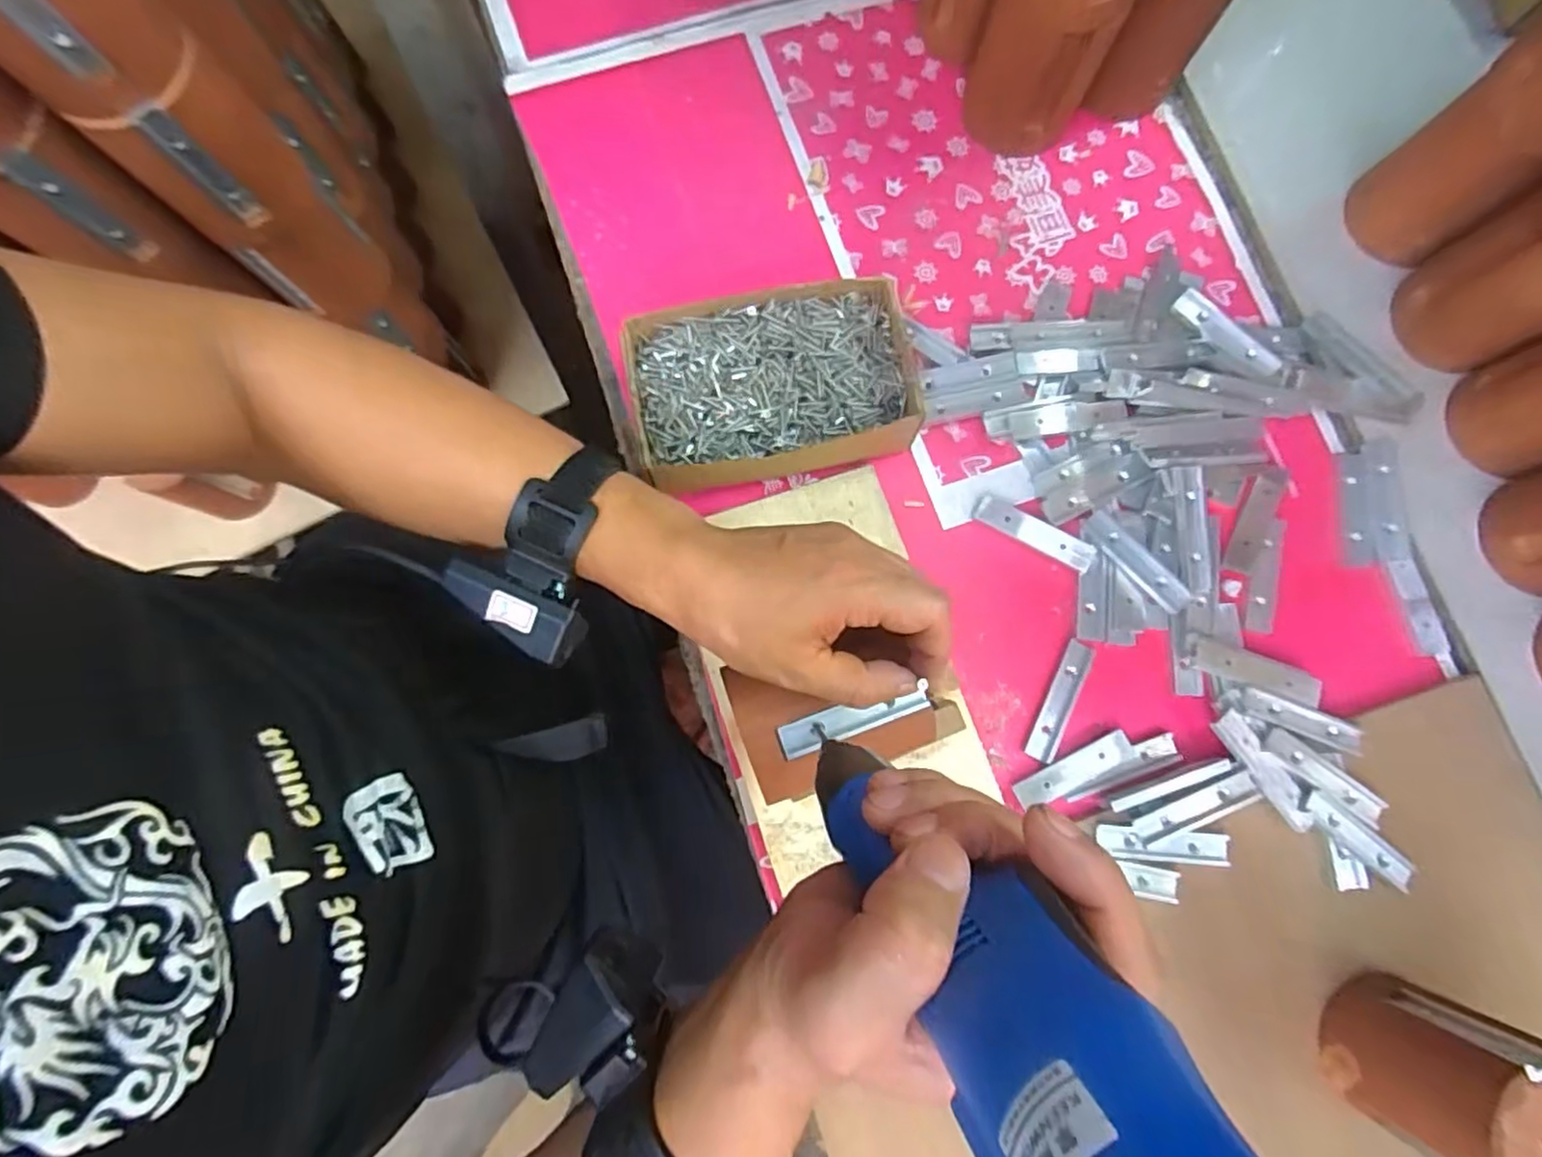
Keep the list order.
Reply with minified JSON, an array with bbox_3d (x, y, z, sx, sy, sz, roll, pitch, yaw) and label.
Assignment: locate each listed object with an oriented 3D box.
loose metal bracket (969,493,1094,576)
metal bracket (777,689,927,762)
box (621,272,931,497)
[{"bbox_3d":[0.174,-0.031,0.462,0.081,0.013,0.019,30,80,5],"label":"loose metal bracket"},{"bbox_3d":[0.043,0.075,0.363,0.078,0.007,0.018,-13,79,-6],"label":"metal bracket"},{"bbox_3d":[0.002,-0.119,0.452,0.173,0.052,0.114,-12,81,-2],"label":"box"}]

